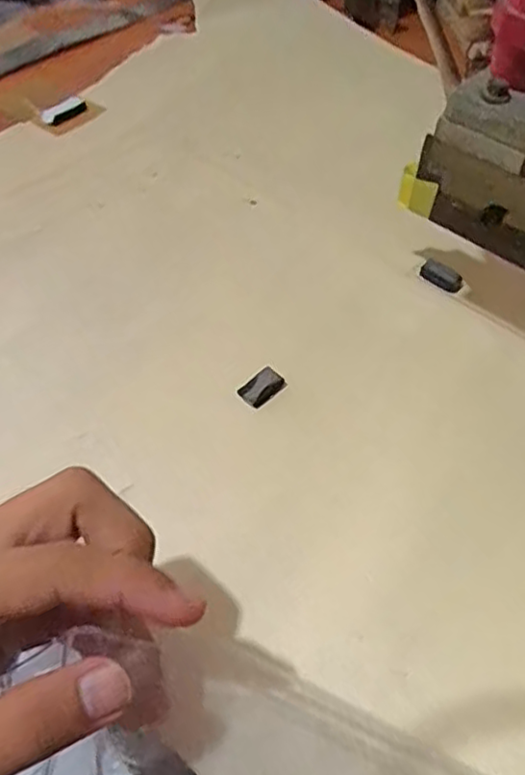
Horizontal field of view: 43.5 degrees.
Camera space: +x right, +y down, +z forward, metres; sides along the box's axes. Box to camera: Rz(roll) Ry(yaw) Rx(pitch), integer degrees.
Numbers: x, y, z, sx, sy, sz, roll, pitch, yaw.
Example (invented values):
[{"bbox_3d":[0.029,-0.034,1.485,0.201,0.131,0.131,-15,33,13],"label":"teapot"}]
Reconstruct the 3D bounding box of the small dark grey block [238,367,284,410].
[{"bbox_3d":[0.000,0.001,0.341,0.024,0.008,0.013,-36,61,-26],"label":"small dark grey block"}]

